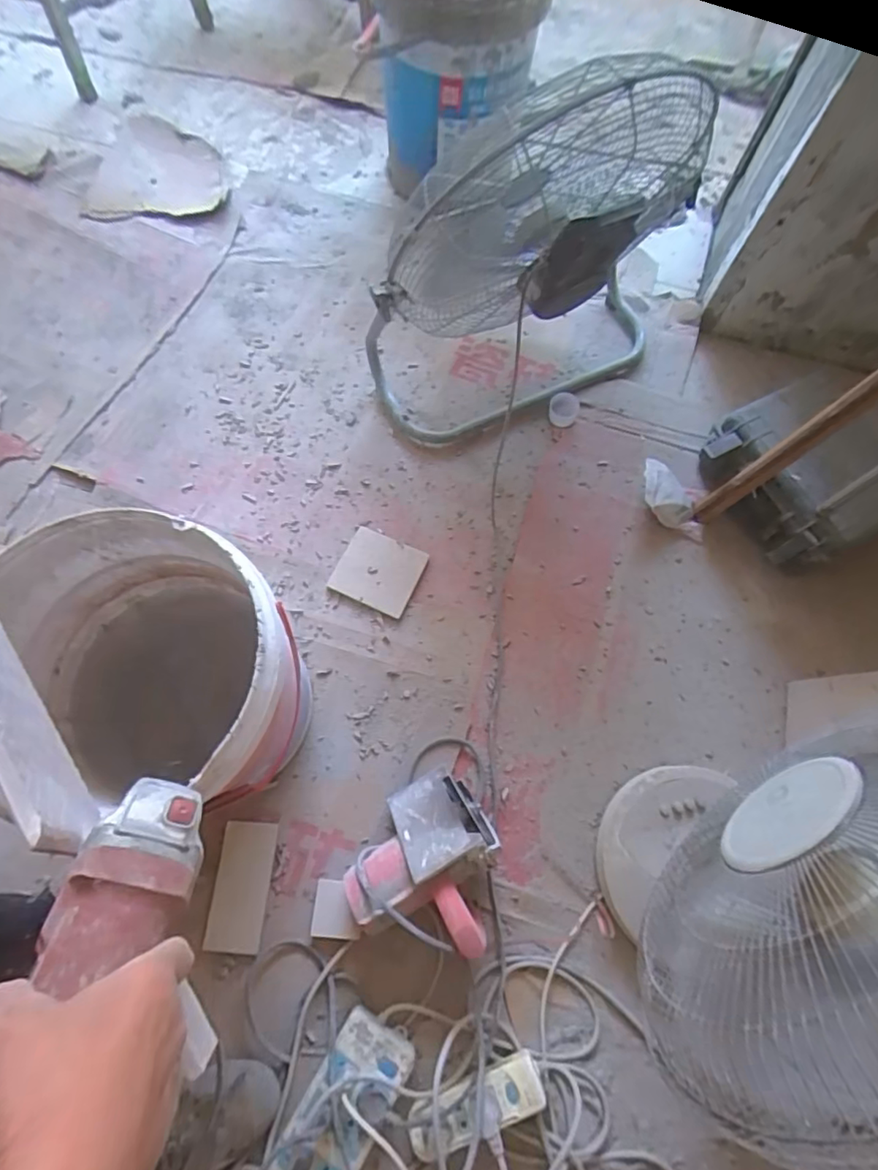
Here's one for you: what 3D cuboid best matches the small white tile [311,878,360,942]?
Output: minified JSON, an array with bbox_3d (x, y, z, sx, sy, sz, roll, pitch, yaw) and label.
[{"bbox_3d":[-0.138,0.442,0.772,0.066,0.008,0.068,-1,60,9],"label":"small white tile"}]

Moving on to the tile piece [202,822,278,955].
[{"bbox_3d":[-0.274,0.417,0.787,0.075,0.009,0.159,4,69,0],"label":"tile piece"}]

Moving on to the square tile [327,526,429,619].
[{"bbox_3d":[-0.101,-0.023,0.944,0.133,0.011,0.124,23,70,7],"label":"square tile"}]

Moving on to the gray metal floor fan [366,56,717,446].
[{"bbox_3d":[0.169,-0.527,0.898,0.562,0.518,0.250,-29,73,-12],"label":"gray metal floor fan"}]

